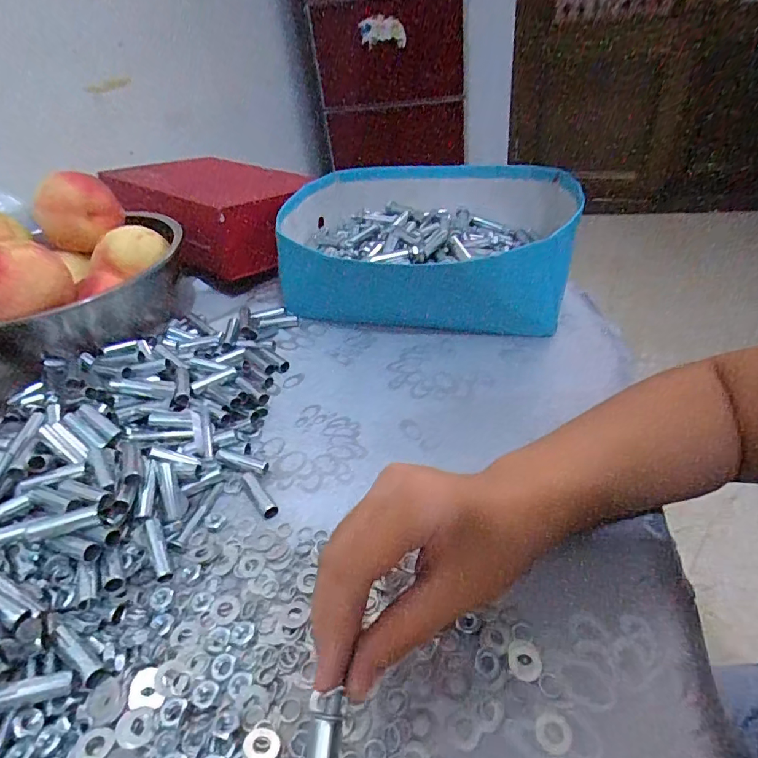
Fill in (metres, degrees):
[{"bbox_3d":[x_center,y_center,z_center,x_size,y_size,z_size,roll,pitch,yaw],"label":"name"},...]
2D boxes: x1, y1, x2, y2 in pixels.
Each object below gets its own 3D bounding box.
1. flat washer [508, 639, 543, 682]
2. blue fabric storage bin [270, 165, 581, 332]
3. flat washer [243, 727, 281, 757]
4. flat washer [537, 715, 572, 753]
[{"bbox_3d":[0.075,0.143,0.250,0.016,0.004,0.019,5,40,15],"label":"flat washer"},{"bbox_3d":[0.054,-0.155,0.549,0.303,0.096,0.223,5,41,14],"label":"blue fabric storage bin"},{"bbox_3d":[-0.055,0.172,0.230,0.017,0.004,0.014,15,44,24],"label":"flat washer"},{"bbox_3d":[0.080,0.162,0.225,0.016,0.004,0.016,5,41,13],"label":"flat washer"}]

